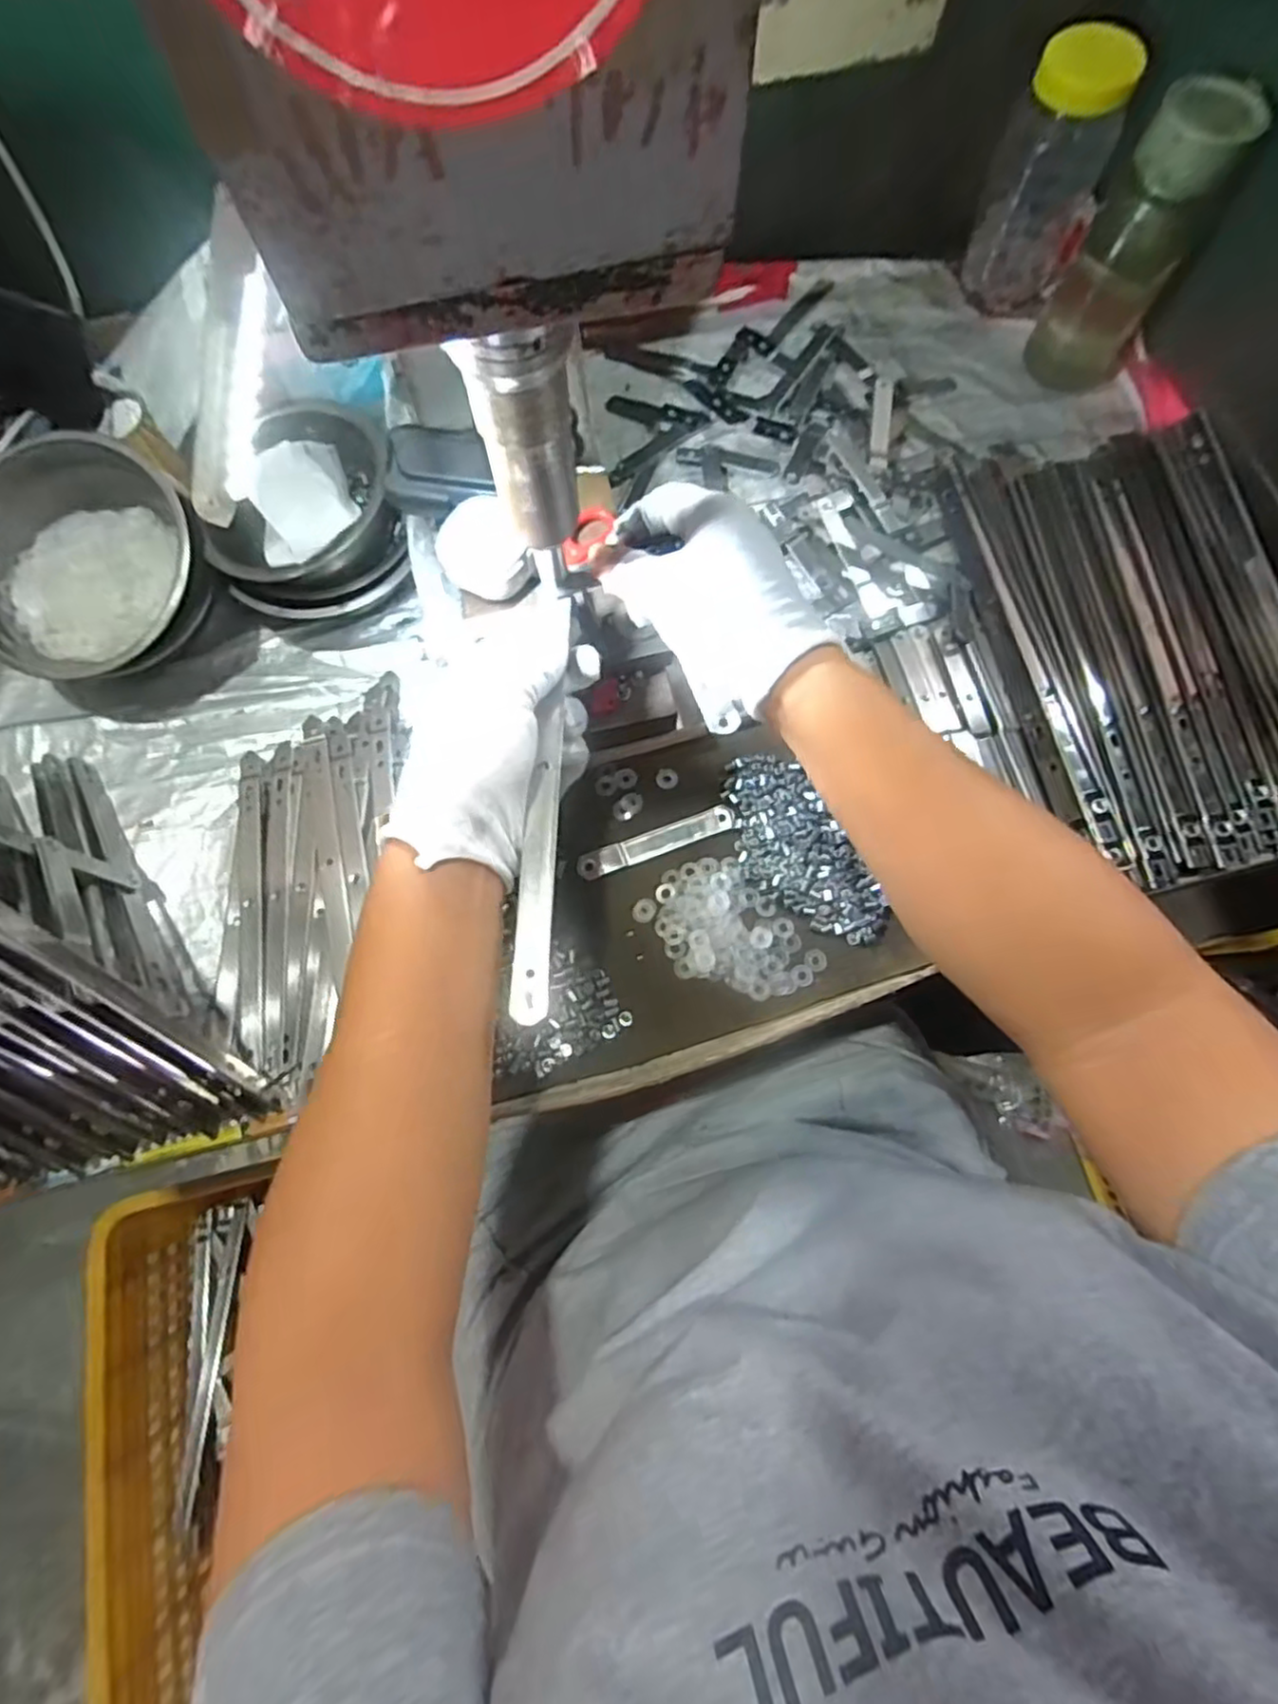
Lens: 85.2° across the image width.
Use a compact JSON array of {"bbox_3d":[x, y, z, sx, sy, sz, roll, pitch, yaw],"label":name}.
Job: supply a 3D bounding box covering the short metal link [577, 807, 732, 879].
[{"bbox_3d":[0.011,-0.006,0.424,0.098,0.004,0.016,-21,76,-6],"label":"short metal link"}]

